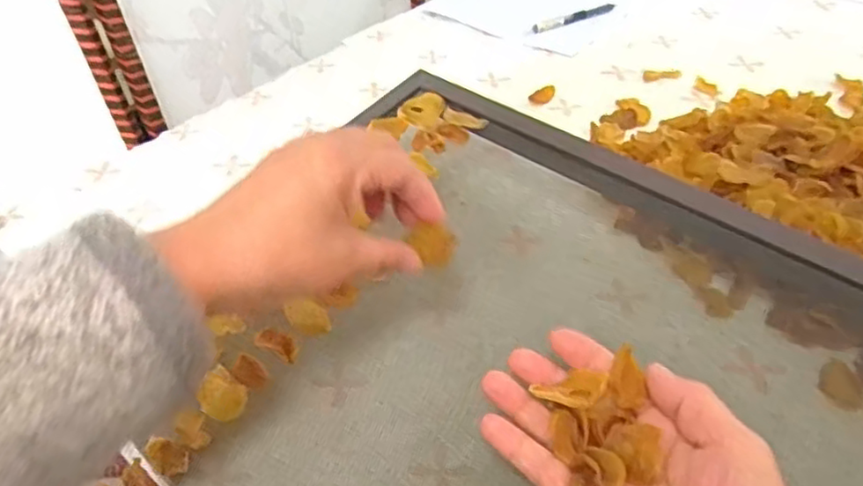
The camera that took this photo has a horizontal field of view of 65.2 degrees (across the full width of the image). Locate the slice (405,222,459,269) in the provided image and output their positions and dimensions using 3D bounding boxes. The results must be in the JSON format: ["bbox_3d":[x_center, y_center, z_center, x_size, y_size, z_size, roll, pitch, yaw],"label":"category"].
[{"bbox_3d":[0.001,-0.001,0.358,0.020,0.006,0.026,-42,79,1],"label":"slice"}]

